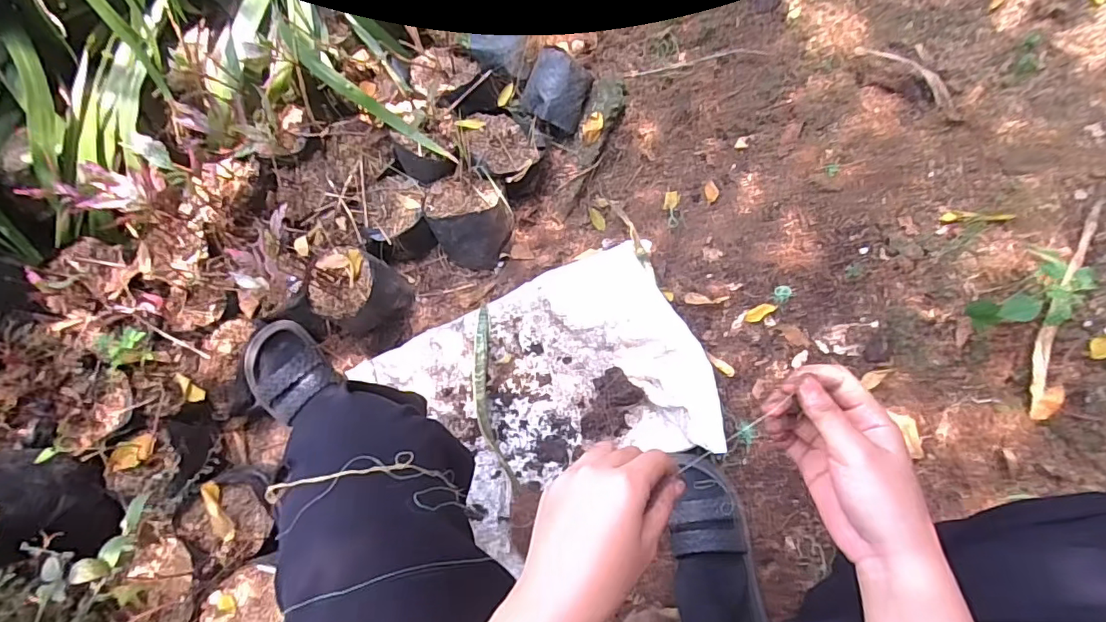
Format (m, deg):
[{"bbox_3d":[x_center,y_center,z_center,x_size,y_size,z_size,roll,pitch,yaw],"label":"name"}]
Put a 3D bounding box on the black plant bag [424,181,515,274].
[{"bbox_3d":[-0.126,-0.134,0.803,0.109,0.102,0.117,-25,69,-10],"label":"black plant bag"}]

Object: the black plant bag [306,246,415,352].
[{"bbox_3d":[-0.284,-0.018,0.780,0.122,0.117,0.111,6,67,3],"label":"black plant bag"}]

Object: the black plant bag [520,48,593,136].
[{"bbox_3d":[0.005,-0.339,0.808,0.095,0.075,0.091,32,71,13],"label":"black plant bag"}]

